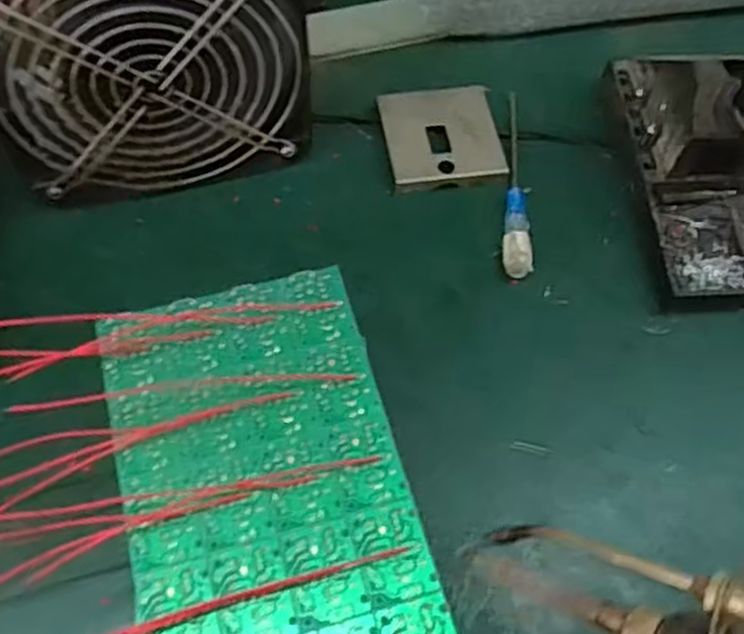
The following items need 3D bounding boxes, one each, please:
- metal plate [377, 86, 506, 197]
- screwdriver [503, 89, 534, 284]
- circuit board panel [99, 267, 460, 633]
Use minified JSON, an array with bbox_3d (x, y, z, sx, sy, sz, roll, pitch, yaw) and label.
[{"bbox_3d":[0.039,-0.101,0.437,0.065,0.008,0.064,-8,62,-7],"label":"metal plate"},{"bbox_3d":[0.078,-0.078,0.427,0.015,0.011,0.130,4,61,0],"label":"screwdriver"},{"bbox_3d":[-0.037,0.066,0.286,0.106,0.005,0.176,-10,62,-8],"label":"circuit board panel"}]

